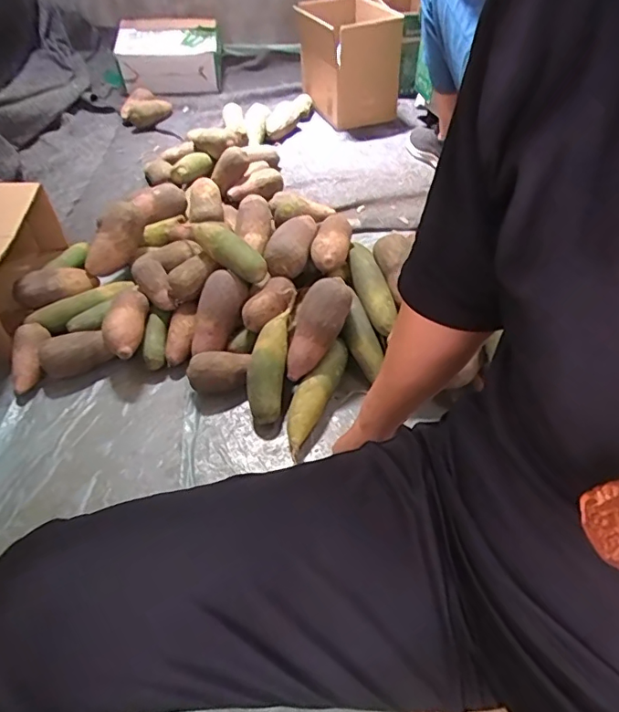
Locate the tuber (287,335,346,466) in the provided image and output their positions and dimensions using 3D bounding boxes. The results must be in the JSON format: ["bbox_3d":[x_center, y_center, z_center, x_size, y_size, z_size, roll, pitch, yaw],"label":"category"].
[{"bbox_3d":[0.004,0.063,0.830,0.059,0.068,0.208,17,49,17],"label":"tuber"}]

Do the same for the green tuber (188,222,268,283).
[{"bbox_3d":[-0.151,-0.195,0.920,0.175,0.061,0.048,36,56,30],"label":"green tuber"}]

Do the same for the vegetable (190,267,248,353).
[{"bbox_3d":[-0.161,-0.073,0.901,0.067,0.053,0.154,16,79,15],"label":"vegetable"}]

